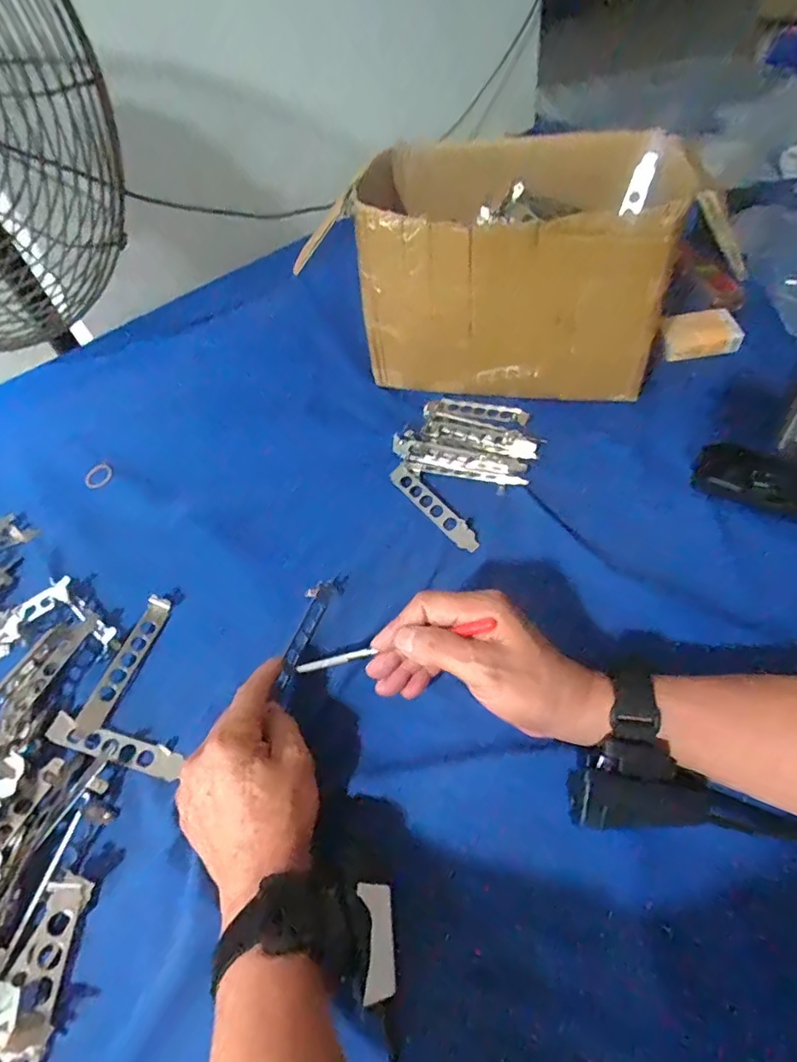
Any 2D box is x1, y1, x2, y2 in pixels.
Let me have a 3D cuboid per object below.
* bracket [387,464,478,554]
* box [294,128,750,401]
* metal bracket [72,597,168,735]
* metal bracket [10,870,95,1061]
[{"bbox_3d":[0.033,-0.023,0.517,0.021,0.012,0.119,-32,56,-19],"label":"bracket"},{"bbox_3d":[0.112,-0.280,0.581,0.324,0.199,0.238,9,53,12],"label":"box"},{"bbox_3d":[-0.223,0.107,0.448,0.020,0.006,0.122,23,52,-7],"label":"metal bracket"},{"bbox_3d":[-0.208,0.268,0.310,0.025,0.010,0.124,-3,52,3],"label":"metal bracket"}]

